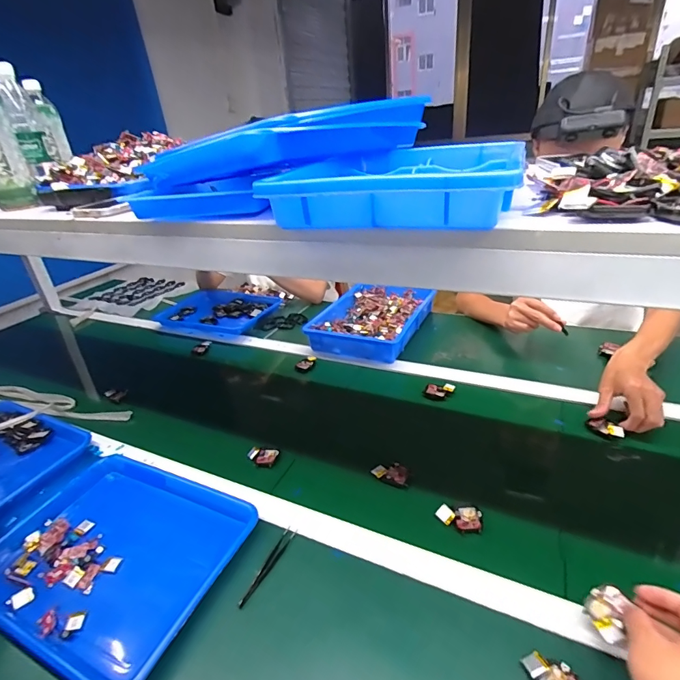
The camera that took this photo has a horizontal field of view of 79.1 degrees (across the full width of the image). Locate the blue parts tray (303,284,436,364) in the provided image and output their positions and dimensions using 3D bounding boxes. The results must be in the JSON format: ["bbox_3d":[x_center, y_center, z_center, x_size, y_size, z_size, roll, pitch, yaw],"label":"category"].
[{"bbox_3d":[0.093,-0.063,1.117,0.260,0.063,0.354,8,32,25],"label":"blue parts tray"}]

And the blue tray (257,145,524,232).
[{"bbox_3d":[0.067,-0.172,0.436,0.216,0.048,0.282,4,30,17],"label":"blue tray"}]

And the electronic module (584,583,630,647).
[{"bbox_3d":[0.267,0.273,0.414,0.033,0.012,0.055,13,34,31],"label":"electronic module"}]

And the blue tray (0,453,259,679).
[{"bbox_3d":[-0.312,0.285,0.564,0.340,0.031,0.252,9,32,25],"label":"blue tray"}]

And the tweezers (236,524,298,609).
[{"bbox_3d":[-0.091,0.292,0.534,0.015,0.007,0.113,9,32,26],"label":"tweezers"}]

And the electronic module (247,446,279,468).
[{"bbox_3d":[-0.134,0.201,0.717,0.052,0.010,0.033,4,30,18],"label":"electronic module"}]

